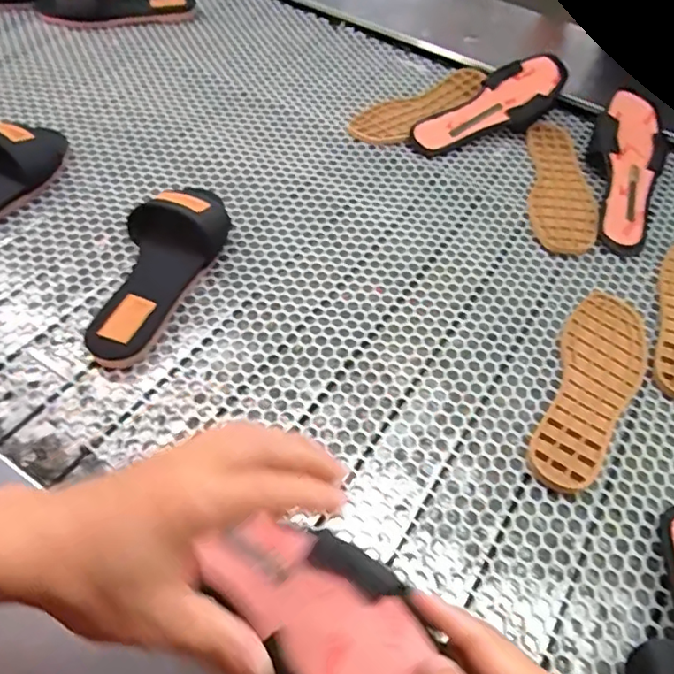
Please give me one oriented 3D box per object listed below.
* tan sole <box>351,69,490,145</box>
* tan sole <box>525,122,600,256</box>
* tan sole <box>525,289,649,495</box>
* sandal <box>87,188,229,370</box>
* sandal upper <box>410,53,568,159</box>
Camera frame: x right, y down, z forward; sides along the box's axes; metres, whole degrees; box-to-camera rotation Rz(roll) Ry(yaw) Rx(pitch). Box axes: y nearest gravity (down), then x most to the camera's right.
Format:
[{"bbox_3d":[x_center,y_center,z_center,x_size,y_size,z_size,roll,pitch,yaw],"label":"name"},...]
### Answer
[{"bbox_3d":[0.130,-0.349,0.827,0.259,0.017,0.080,-32,62,-24],"label":"tan sole"},{"bbox_3d":[0.300,-0.204,0.739,0.084,0.015,0.252,11,54,3],"label":"tan sole"},{"bbox_3d":[0.262,0.044,0.555,0.081,0.013,0.258,25,56,14],"label":"tan sole"},{"bbox_3d":[-0.187,-0.091,0.584,0.090,0.056,0.271,18,55,9],"label":"sandal"},{"bbox_3d":[0.217,-0.325,0.795,0.248,0.046,0.096,-31,61,-6],"label":"sandal upper"}]

